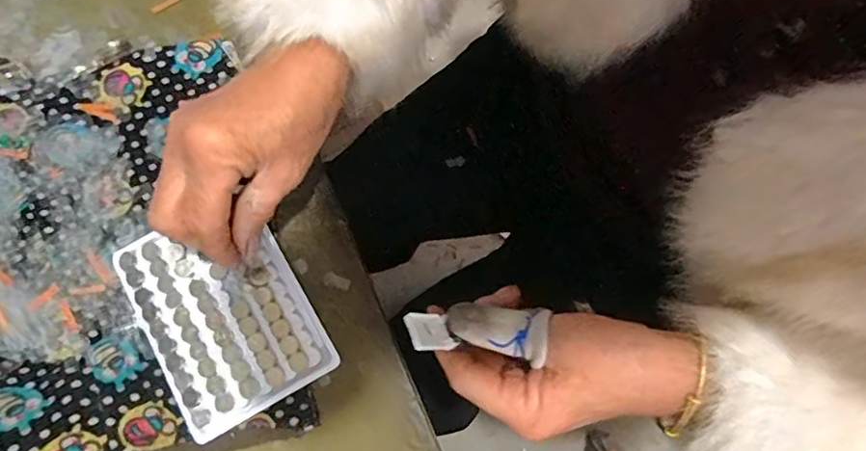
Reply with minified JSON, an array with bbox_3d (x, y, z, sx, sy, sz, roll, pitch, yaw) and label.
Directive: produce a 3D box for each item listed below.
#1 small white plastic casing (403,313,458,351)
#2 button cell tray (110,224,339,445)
[{"bbox_3d":[-0.002,0.056,0.292,0.004,0.029,0.020,-37,60,33],"label":"small white plastic casing"},{"bbox_3d":[-0.129,0.053,0.341,0.094,0.014,0.126,-29,81,-6],"label":"button cell tray"}]

